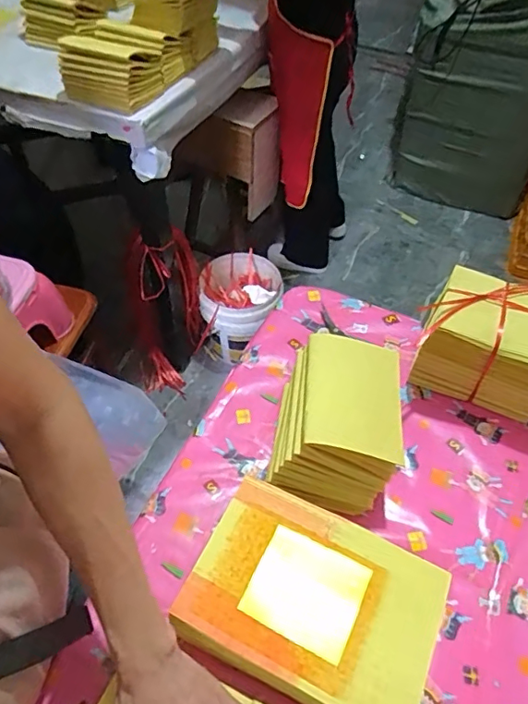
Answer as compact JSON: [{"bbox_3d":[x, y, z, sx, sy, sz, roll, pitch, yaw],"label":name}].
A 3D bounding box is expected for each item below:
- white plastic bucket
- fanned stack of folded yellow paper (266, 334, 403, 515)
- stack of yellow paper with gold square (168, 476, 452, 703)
[{"bbox_3d":[-0.073,-0.117,1.654,0.236,0.290,0.259,0,51,-1],"label":"white plastic bucket"},{"bbox_3d":[0.086,0.075,0.618,0.136,0.096,0.178,11,51,8],"label":"fanned stack of folded yellow paper"},{"bbox_3d":[0.047,0.248,0.523,0.227,0.060,0.164,20,53,15],"label":"stack of yellow paper with gold square"}]

